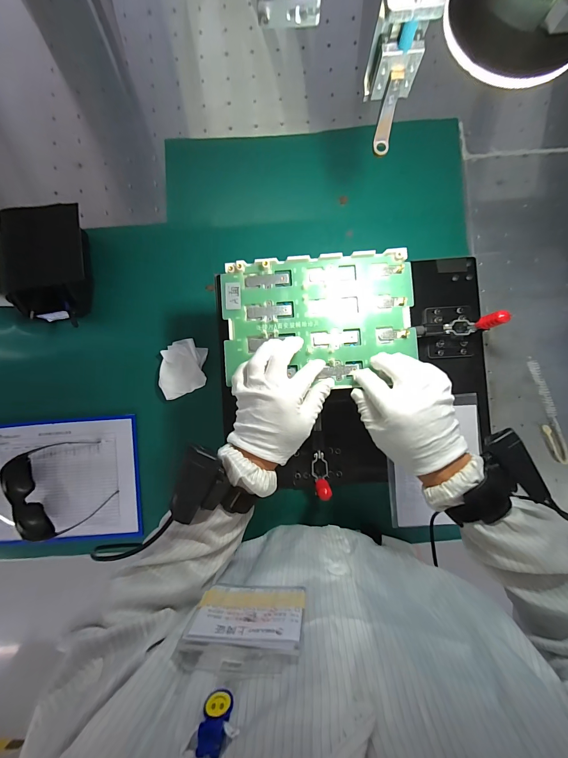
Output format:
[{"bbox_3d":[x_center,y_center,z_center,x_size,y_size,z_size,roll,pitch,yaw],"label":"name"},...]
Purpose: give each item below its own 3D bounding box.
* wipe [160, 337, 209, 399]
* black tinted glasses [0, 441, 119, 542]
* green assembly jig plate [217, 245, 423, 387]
[{"bbox_3d":[-0.186,-0.019,0.559,0.081,0.013,0.108,3,88,2],"label":"wipe"},{"bbox_3d":[-0.401,0.192,0.544,0.151,0.050,0.156,-22,87,1],"label":"black tinted glasses"},{"bbox_3d":[0.044,-0.079,0.399,0.245,0.010,0.162,-4,88,2],"label":"green assembly jig plate"}]

